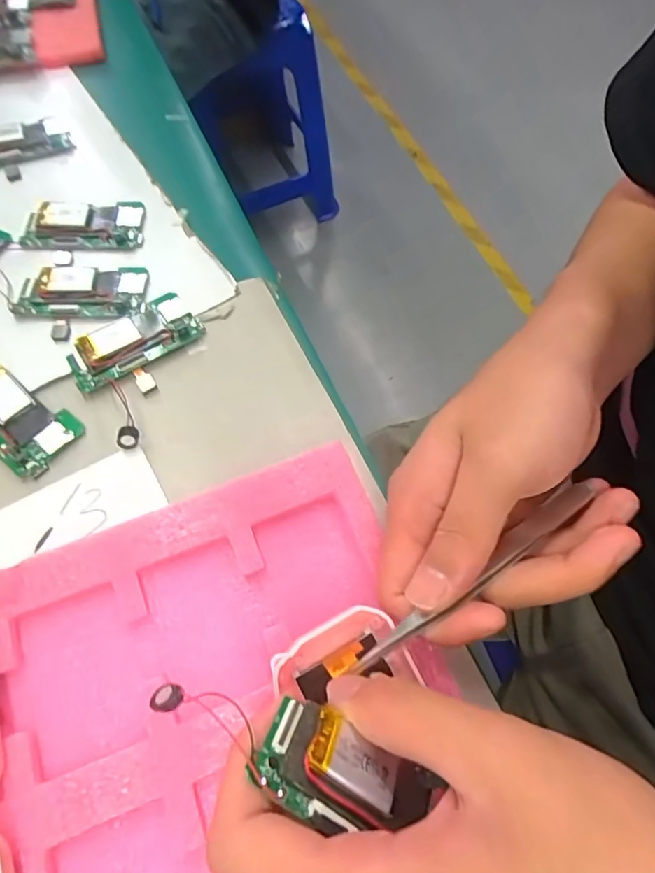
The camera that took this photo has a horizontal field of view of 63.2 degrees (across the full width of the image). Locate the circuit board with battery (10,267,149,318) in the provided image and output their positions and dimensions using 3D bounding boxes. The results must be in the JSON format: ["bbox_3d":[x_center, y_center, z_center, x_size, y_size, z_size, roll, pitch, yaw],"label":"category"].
[{"bbox_3d":[-0.145,-0.087,0.308,0.074,0.009,0.035,-3,65,0],"label":"circuit board with battery"}]

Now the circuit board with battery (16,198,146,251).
[{"bbox_3d":[-0.155,-0.133,0.333,0.073,0.010,0.034,-6,65,-2],"label":"circuit board with battery"}]

